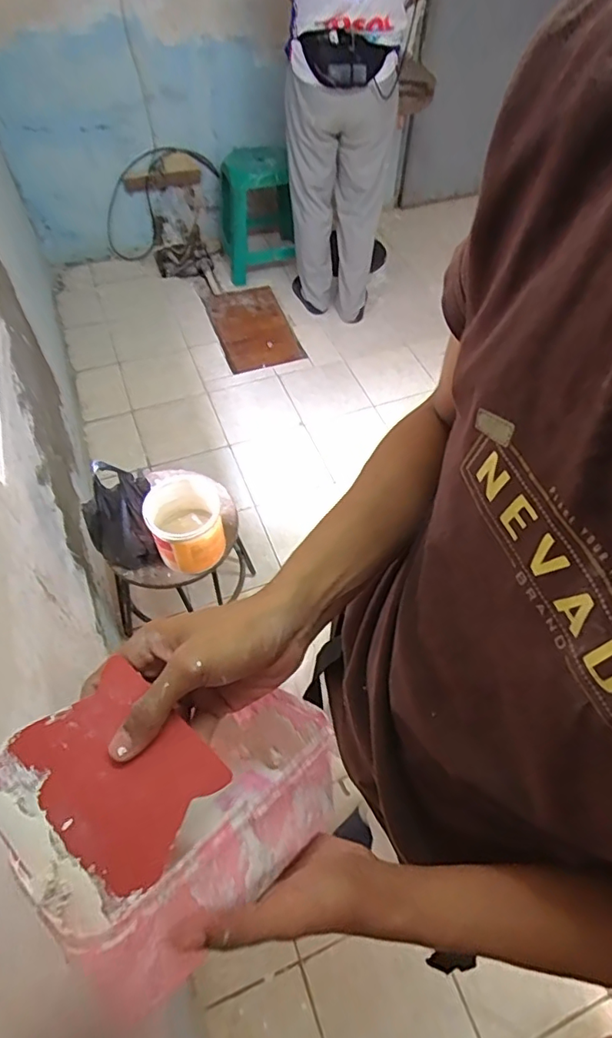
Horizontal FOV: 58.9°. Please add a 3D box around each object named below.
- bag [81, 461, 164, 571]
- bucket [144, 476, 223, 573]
[{"bbox_3d":[-0.391,0.000,1.157,0.148,0.213,0.137,-22,59,-16],"label":"bag"},{"bbox_3d":[-0.269,0.013,1.190,0.136,0.132,0.169,-23,59,-17],"label":"bucket"}]

